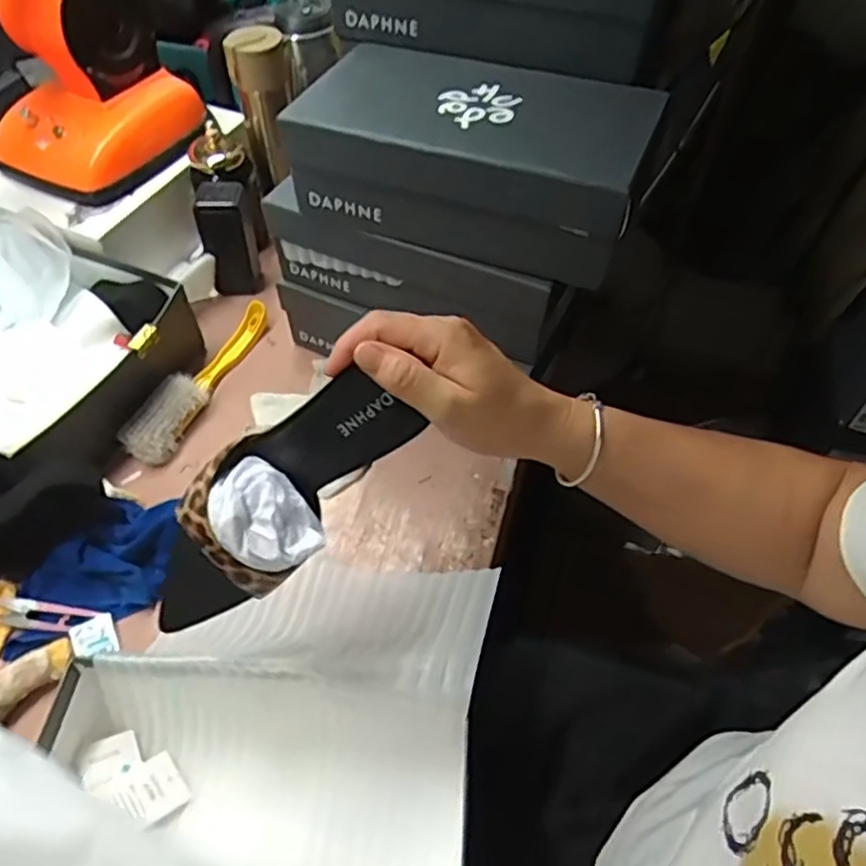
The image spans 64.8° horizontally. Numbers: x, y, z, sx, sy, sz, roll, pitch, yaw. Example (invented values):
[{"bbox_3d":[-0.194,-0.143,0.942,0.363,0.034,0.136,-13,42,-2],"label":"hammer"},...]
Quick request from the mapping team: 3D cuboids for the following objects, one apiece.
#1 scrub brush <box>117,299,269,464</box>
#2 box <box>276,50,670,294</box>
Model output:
[{"bbox_3d":[-0.260,-0.062,0.771,0.052,0.044,0.234,18,55,13],"label":"scrub brush"},{"bbox_3d":[0.039,-0.254,0.607,0.296,0.105,0.164,19,55,14],"label":"box"}]

